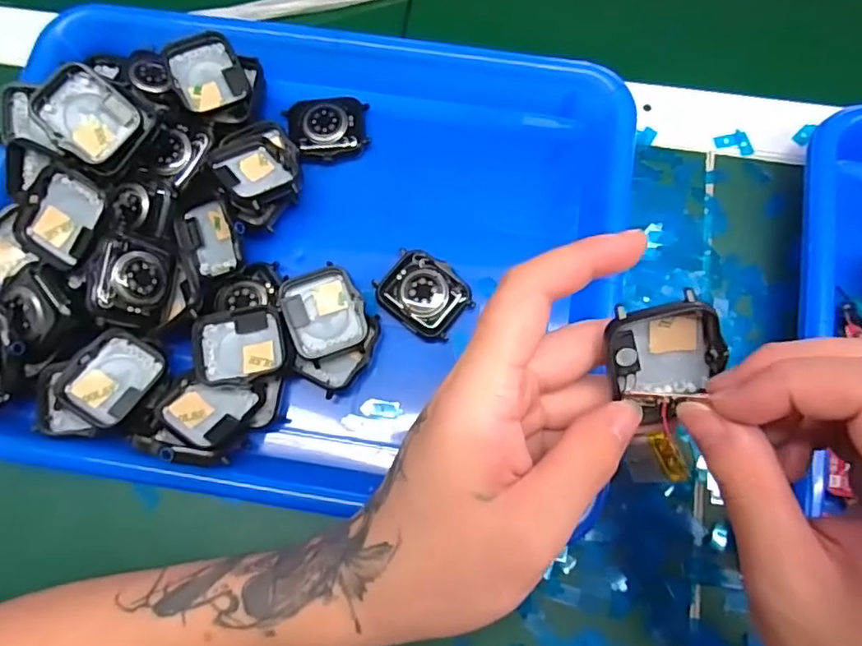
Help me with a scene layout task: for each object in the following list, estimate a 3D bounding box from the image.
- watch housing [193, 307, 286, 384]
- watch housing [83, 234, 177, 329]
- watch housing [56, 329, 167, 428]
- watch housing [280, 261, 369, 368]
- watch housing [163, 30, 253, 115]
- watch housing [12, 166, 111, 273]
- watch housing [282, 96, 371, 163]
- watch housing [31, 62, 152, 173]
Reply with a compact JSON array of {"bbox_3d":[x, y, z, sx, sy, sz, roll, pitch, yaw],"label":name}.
[{"bbox_3d":[-0.093,0.011,0.282,0.041,0.010,0.035,-11,75,-2],"label":"watch housing"},{"bbox_3d":[-0.141,-0.020,0.271,0.010,0.035,0.043,-5,74,44],"label":"watch housing"},{"bbox_3d":[-0.152,0.026,0.272,0.034,0.011,0.042,28,77,8],"label":"watch housing"},{"bbox_3d":[-0.054,-0.006,0.288,0.037,0.009,0.045,-20,76,-4],"label":"watch housing"},{"bbox_3d":[-0.122,-0.136,0.313,0.035,0.016,0.039,-27,76,-6],"label":"watch housing"},{"bbox_3d":[-0.171,-0.049,0.268,0.039,0.010,0.040,28,95,3],"label":"watch housing"},{"bbox_3d":[-0.058,-0.109,0.321,0.044,0.012,0.037,-6,75,0],"label":"watch housing"},{"bbox_3d":[-0.168,-0.100,0.282,0.046,0.011,0.039,38,83,-15],"label":"watch housing"}]

